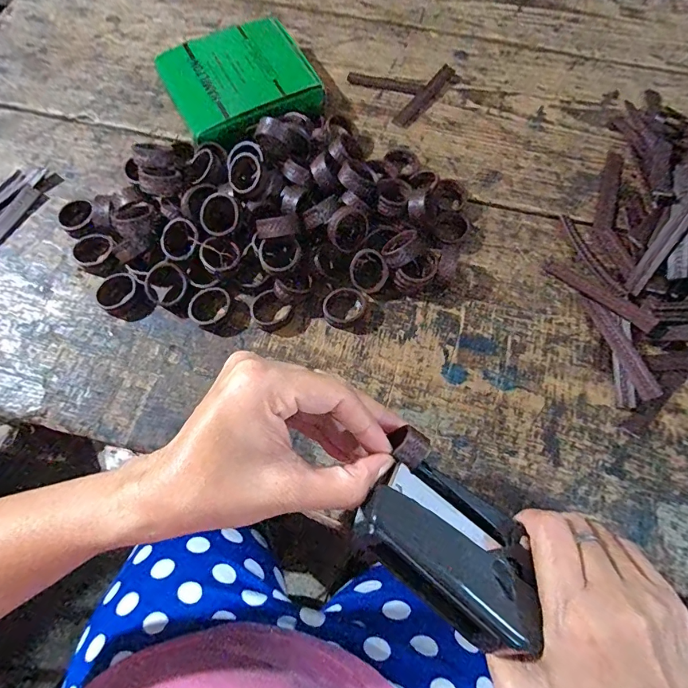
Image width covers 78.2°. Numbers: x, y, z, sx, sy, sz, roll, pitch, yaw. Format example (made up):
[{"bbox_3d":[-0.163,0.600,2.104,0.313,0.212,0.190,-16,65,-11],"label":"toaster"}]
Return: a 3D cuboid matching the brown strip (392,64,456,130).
[{"bbox_3d":[0.082,-0.246,0.422,0.019,0.005,0.090,36,74,12],"label":"brown strip"}]

